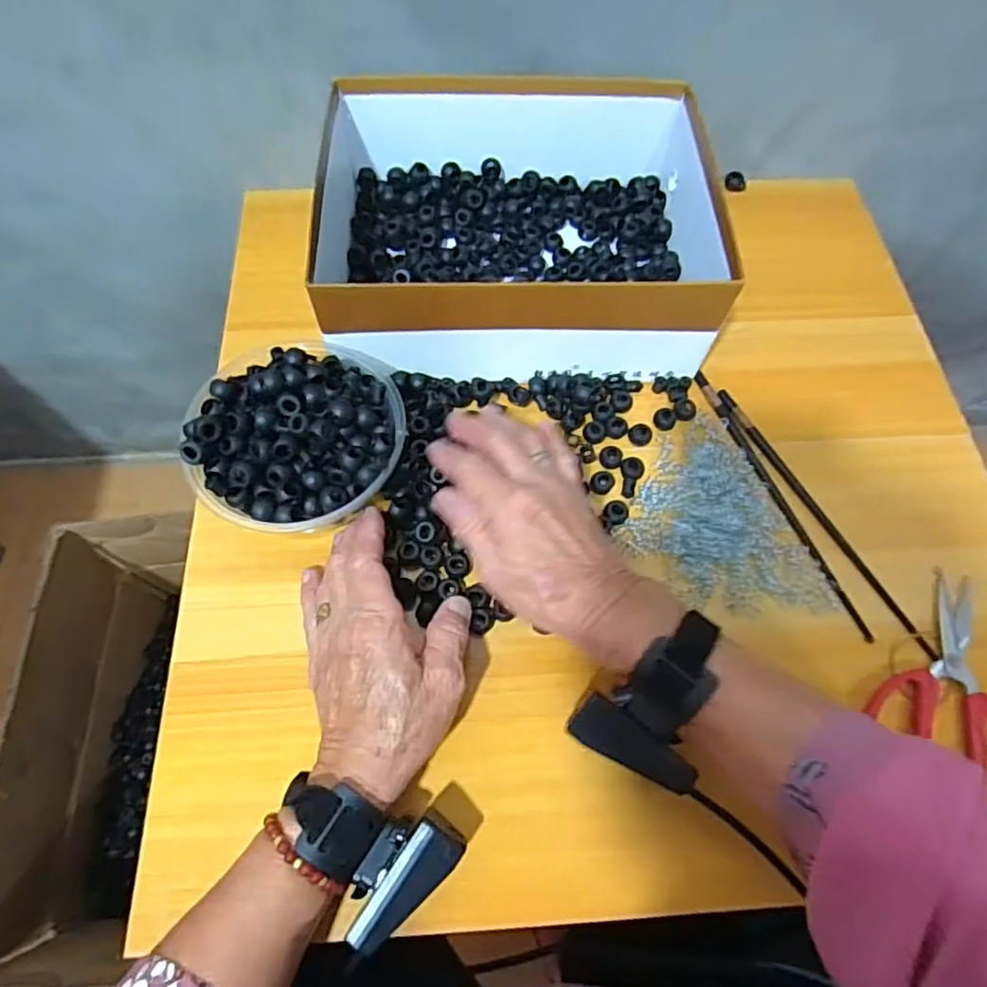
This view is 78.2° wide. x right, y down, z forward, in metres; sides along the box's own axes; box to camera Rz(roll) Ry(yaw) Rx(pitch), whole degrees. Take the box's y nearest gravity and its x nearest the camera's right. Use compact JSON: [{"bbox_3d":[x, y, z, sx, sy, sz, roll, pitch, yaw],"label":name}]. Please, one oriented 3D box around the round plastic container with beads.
[{"bbox_3d":[-0.130,-0.042,0.420,0.134,0.062,0.143,1,66,-1],"label":"round plastic container with beads"}]

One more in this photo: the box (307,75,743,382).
[{"bbox_3d":[0.011,-0.214,0.495,0.307,0.102,0.239,0,66,-2],"label":"box"}]

